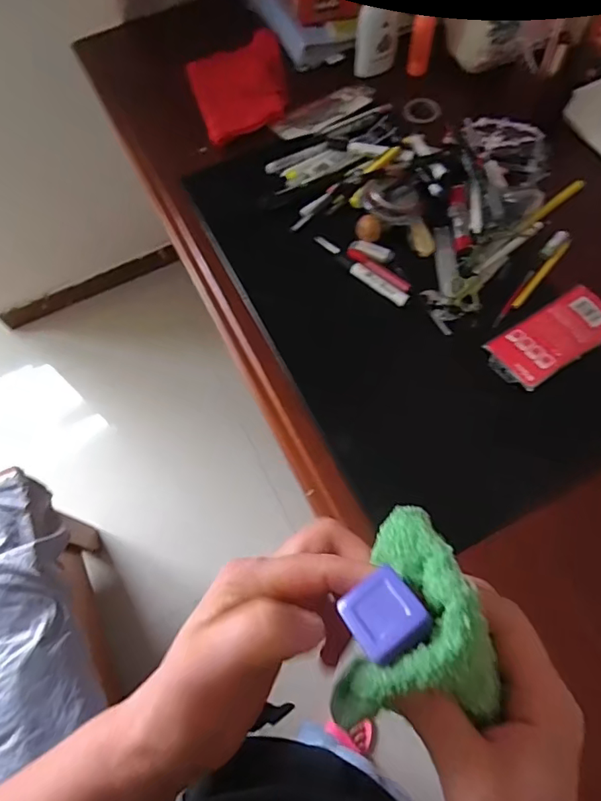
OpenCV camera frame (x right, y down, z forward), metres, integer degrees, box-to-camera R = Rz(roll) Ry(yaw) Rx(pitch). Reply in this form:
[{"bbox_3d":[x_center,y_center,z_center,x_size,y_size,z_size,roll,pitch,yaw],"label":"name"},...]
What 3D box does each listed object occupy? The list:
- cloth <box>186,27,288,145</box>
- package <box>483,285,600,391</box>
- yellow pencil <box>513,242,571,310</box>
[{"bbox_3d":[-0.100,-0.543,0.862,0.164,0.019,0.244,-17,66,-4],"label":"cloth"},{"bbox_3d":[0.322,-0.081,0.643,0.171,0.012,0.081,-31,67,-11],"label":"package"},{"bbox_3d":[0.327,-0.172,0.687,0.013,0.007,0.130,39,73,18],"label":"yellow pencil"}]

